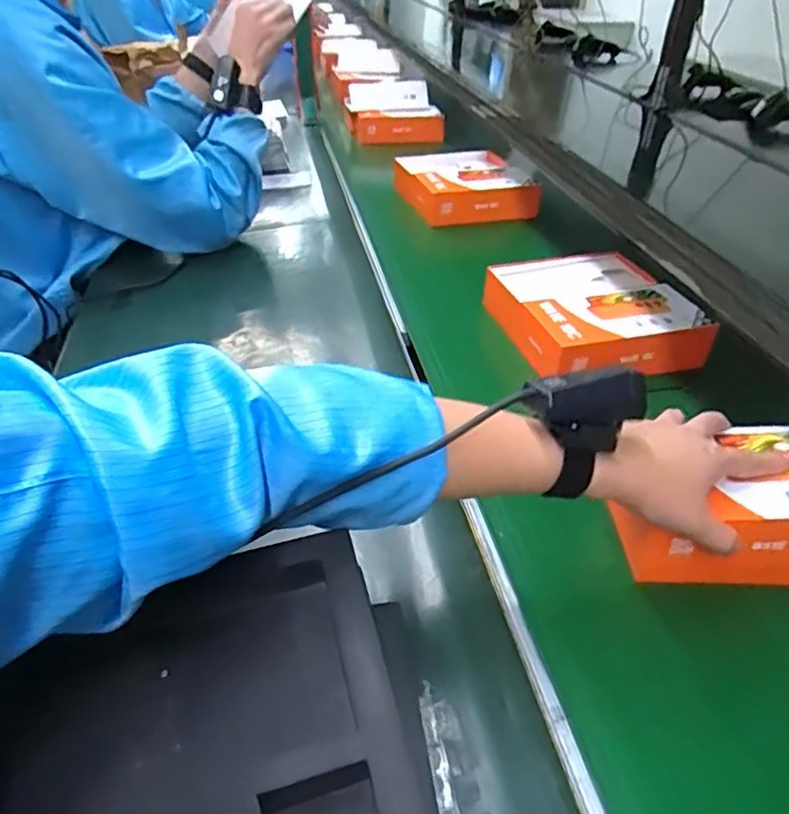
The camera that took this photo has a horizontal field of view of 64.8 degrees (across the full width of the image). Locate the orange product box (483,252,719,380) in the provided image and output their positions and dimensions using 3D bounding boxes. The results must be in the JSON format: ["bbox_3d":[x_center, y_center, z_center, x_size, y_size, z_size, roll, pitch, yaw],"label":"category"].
[{"bbox_3d":[0.223,-0.109,0.725,0.212,0.052,0.216,-8,38,-13],"label":"orange product box"}]

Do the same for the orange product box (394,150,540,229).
[{"bbox_3d":[0.116,-0.379,1.064,0.212,0.056,0.186,-9,39,-14],"label":"orange product box"}]

